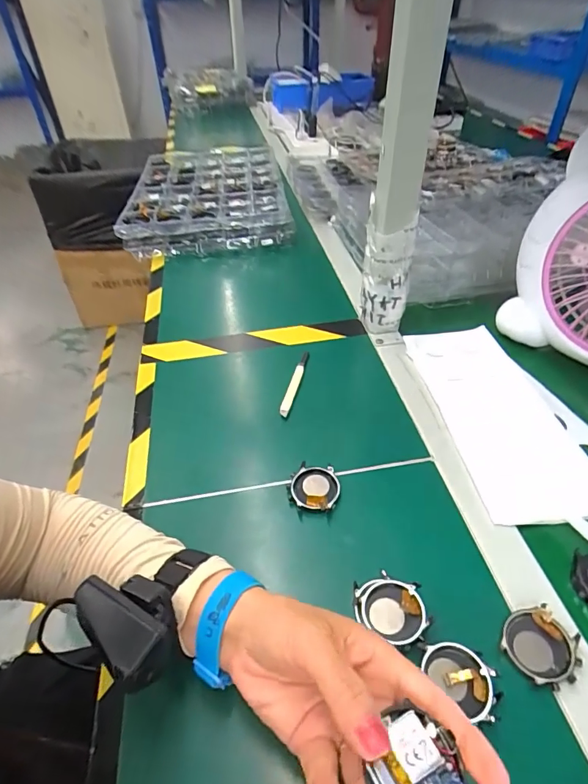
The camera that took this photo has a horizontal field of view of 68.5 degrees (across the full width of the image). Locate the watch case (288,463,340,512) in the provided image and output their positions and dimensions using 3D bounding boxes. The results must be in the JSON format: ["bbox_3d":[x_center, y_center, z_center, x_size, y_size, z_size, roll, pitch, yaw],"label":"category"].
[{"bbox_3d":[0.018,0.088,0.400,0.046,0.012,0.045,6,43,10],"label":"watch case"}]

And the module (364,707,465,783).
[{"bbox_3d":[0.051,0.161,0.184,0.039,0.007,0.037,-16,43,-14],"label":"module"}]

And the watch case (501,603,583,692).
[{"bbox_3d":[0.173,0.176,0.301,0.045,0.007,0.045,-30,48,-27],"label":"watch case"}]

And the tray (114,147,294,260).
[{"bbox_3d":[-0.175,-0.422,0.913,0.300,0.056,0.485,-6,42,-3],"label":"tray"}]

